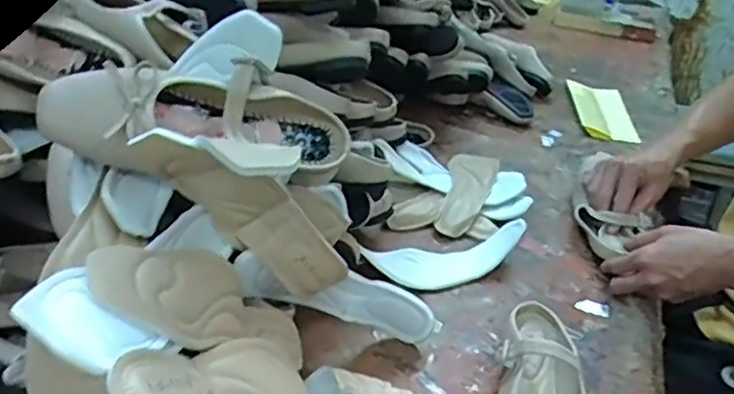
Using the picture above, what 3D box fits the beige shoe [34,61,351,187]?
[{"bbox_3d":[-0.121,-0.062,0.518,0.253,0.092,0.075,1,29,-35],"label":"beige shoe"}]

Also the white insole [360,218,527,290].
[{"bbox_3d":[0.095,0.064,0.768,0.208,0.041,0.073,-8,34,-24],"label":"white insole"}]

